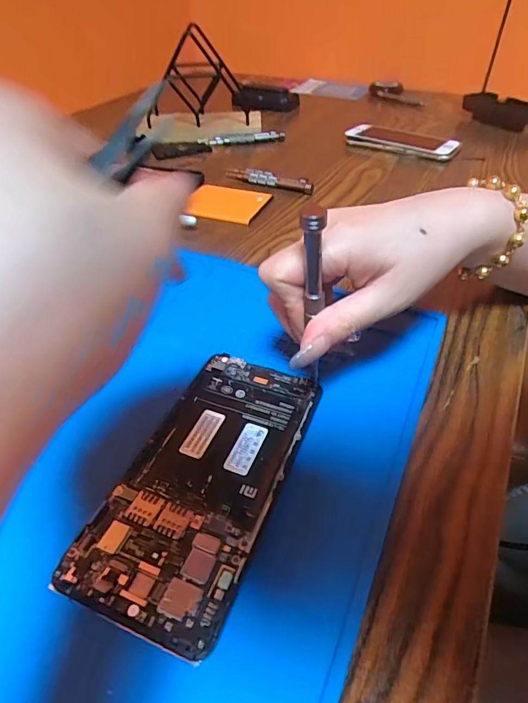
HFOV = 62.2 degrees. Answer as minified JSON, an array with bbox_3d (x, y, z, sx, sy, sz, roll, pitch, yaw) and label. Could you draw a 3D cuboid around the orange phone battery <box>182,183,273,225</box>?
[{"bbox_3d":[-0.035,-0.154,0.448,0.073,0.008,0.071,12,44,14],"label":"orange phone battery"}]

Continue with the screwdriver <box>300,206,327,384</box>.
[{"bbox_3d":[0.025,-0.020,0.218,0.008,0.112,0.008,8,49,15],"label":"screwdriver"}]

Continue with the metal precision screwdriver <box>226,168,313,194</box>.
[{"bbox_3d":[0.004,-0.191,0.483,0.106,0.012,0.010,21,47,22],"label":"metal precision screwdriver"}]

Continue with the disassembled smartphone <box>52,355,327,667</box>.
[{"bbox_3d":[-0.027,0.057,0.216,0.073,0.004,0.146,15,45,16],"label":"disassembled smartphone"}]

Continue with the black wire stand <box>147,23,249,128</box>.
[{"bbox_3d":[-0.097,-0.373,0.604,0.138,0.117,0.087,-7,43,-7],"label":"black wire stand"}]

